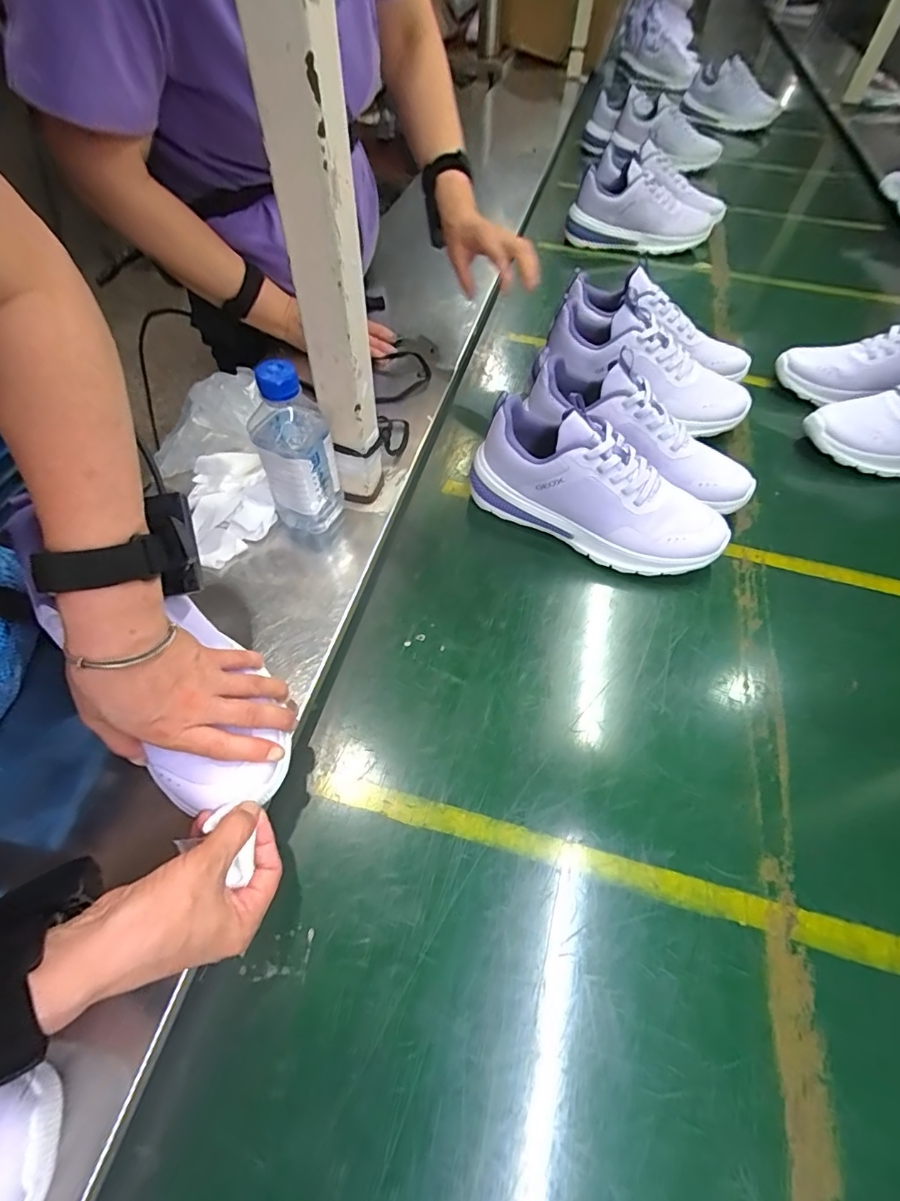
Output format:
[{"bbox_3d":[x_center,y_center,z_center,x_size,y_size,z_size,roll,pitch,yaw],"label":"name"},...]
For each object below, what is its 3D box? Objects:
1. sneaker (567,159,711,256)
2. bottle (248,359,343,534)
[{"bbox_3d":[0.358,-0.715,0.927,0.268,0.129,0.096,6,54,4],"label":"sneaker"},{"bbox_3d":[-0.141,-0.137,0.455,0.064,0.156,0.063,-18,56,-13],"label":"bottle"}]

